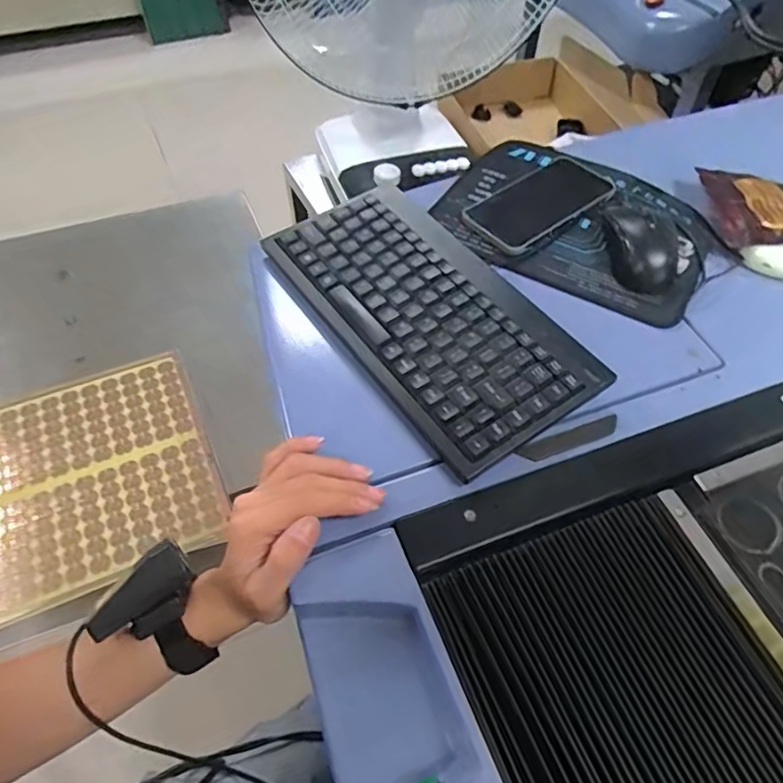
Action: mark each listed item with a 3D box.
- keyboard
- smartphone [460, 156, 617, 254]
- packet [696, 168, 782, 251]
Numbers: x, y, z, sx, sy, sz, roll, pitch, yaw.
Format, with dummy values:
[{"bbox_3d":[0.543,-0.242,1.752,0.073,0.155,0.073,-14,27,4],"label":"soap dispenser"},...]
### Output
[{"bbox_3d":[0.026,-0.070,0.484,0.157,0.022,0.289,-27,60,-19],"label":"keyboard"},{"bbox_3d":[0.151,-0.196,0.590,0.165,0.015,0.083,-35,63,-24],"label":"smartphone"},{"bbox_3d":[0.411,-0.191,0.612,0.144,0.021,0.112,1,55,-2],"label":"packet"}]

